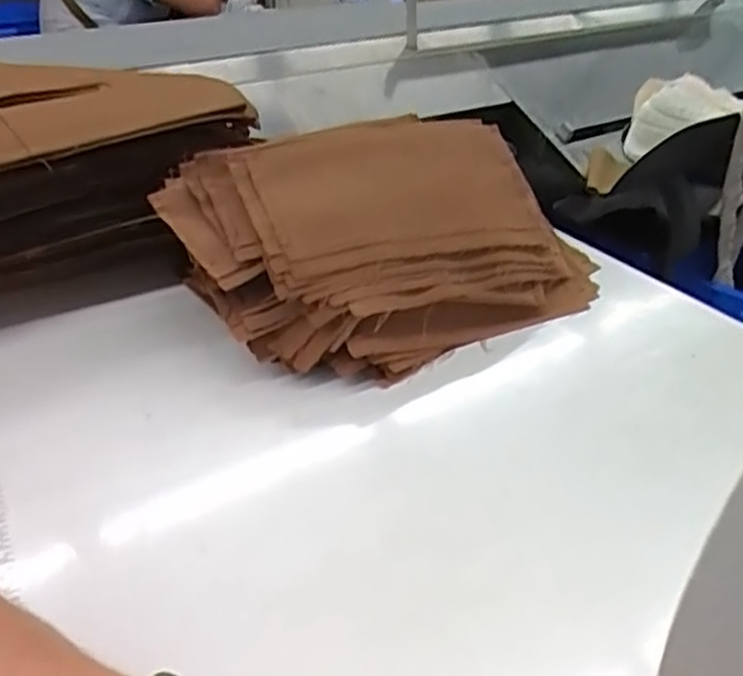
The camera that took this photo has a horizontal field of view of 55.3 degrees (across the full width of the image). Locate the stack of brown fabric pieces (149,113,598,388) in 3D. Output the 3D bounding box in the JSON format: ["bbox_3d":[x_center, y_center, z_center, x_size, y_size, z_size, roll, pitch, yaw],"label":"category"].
[{"bbox_3d":[0.011,-0.077,0.529,0.289,0.121,0.183,-20,37,-27],"label":"stack of brown fabric pieces"}]

